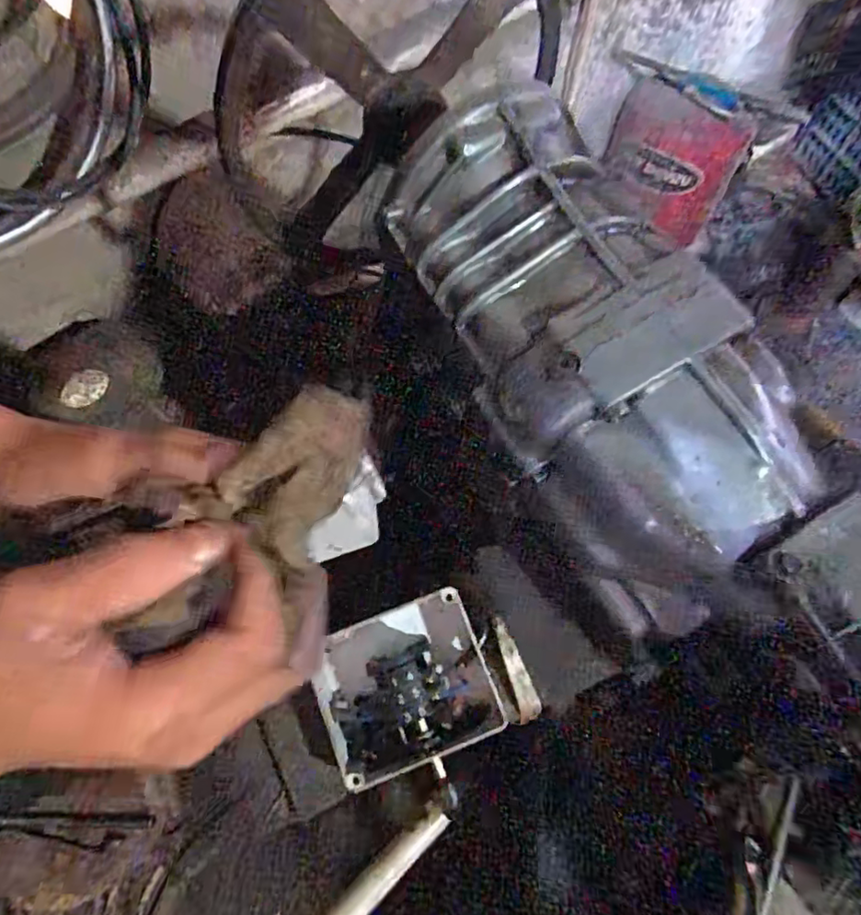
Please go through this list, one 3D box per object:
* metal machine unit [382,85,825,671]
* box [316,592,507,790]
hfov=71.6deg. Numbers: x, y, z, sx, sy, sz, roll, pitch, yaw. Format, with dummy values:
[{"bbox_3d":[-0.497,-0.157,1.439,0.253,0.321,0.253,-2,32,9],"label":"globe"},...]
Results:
[{"bbox_3d":[0.112,-0.069,0.433,0.174,0.138,0.377,-28,71,-11],"label":"metal machine unit"},{"bbox_3d":[-0.021,0.177,0.466,0.131,0.061,0.112,-19,69,-8],"label":"box"}]

